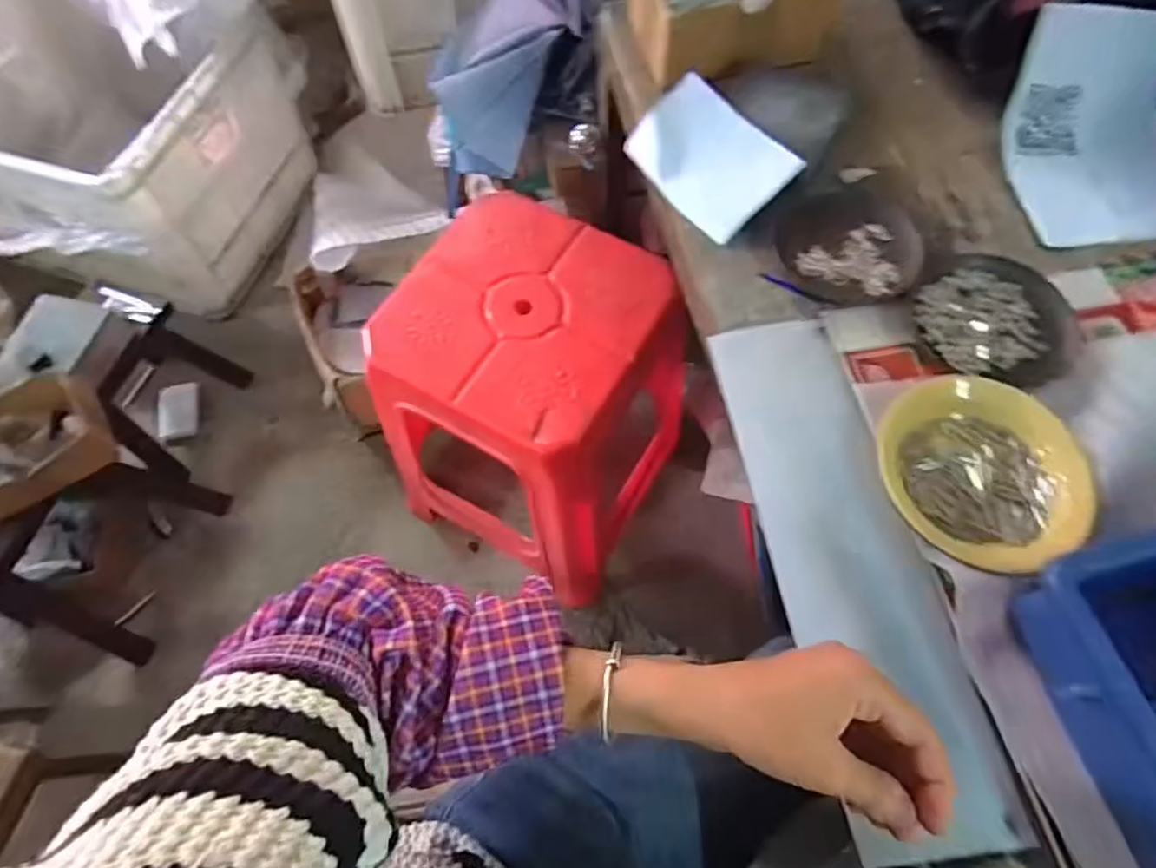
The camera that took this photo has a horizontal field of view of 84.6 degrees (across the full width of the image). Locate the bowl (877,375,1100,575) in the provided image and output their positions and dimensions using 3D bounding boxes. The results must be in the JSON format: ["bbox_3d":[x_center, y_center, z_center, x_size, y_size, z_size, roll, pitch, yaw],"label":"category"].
[{"bbox_3d":[0.271,0.025,0.429,0.132,0.026,0.125,0,65,0],"label":"bowl"}]

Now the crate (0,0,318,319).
[{"bbox_3d":[-0.900,-0.540,1.205,0.623,0.340,0.527,17,66,8],"label":"crate"}]

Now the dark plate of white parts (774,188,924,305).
[{"bbox_3d":[0.223,-0.151,0.501,0.110,0.025,0.099,-29,68,-13],"label":"dark plate of white parts"}]

